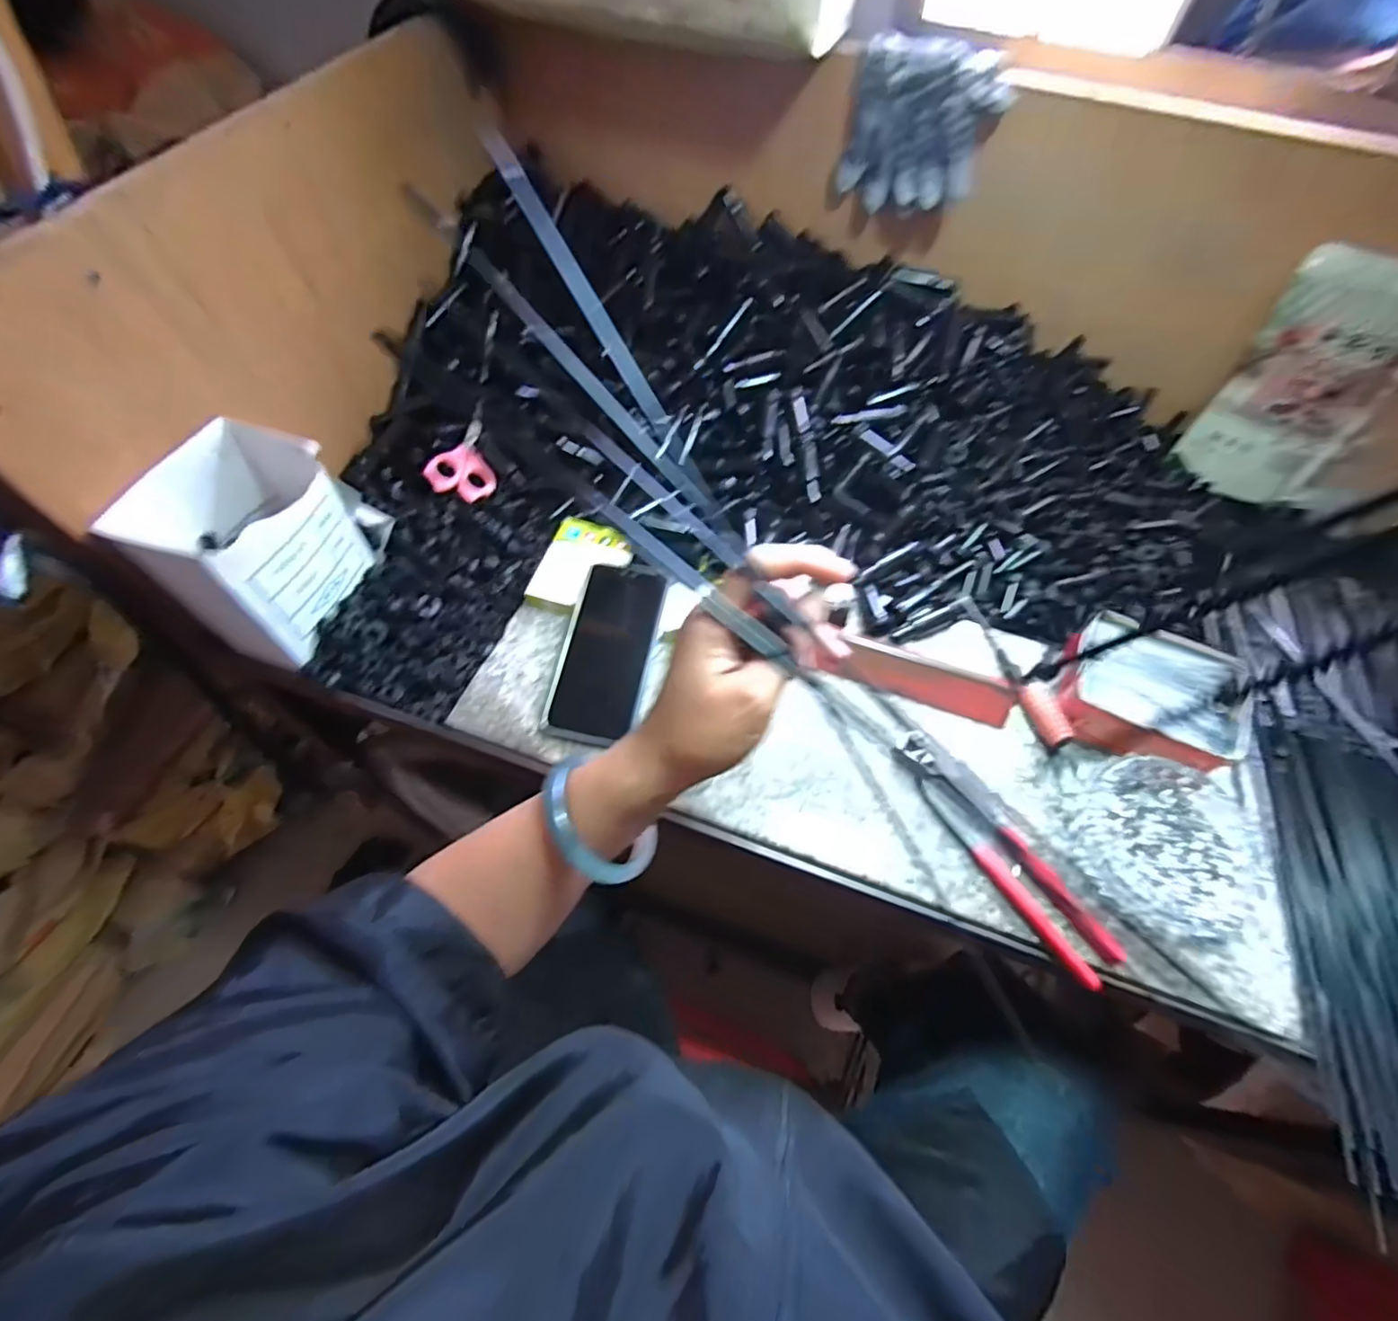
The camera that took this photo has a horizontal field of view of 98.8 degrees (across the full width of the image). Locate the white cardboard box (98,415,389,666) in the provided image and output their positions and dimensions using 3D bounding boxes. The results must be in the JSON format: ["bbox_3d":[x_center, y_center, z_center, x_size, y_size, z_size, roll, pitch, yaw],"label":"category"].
[{"bbox_3d":[-0.339,-0.098,0.472,0.086,0.127,0.137,18,60,7],"label":"white cardboard box"}]

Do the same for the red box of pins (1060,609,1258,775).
[{"bbox_3d":[0.366,0.028,0.482,0.130,0.033,0.113,25,62,11],"label":"red box of pins"}]

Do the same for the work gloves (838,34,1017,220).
[{"bbox_3d":[0.199,-0.476,0.543,0.129,0.101,0.066,14,60,5],"label":"work gloves"}]

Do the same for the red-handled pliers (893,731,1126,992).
[{"bbox_3d":[0.220,0.135,0.436,0.043,0.017,0.192,-28,65,-18],"label":"red-handled pliers"}]

